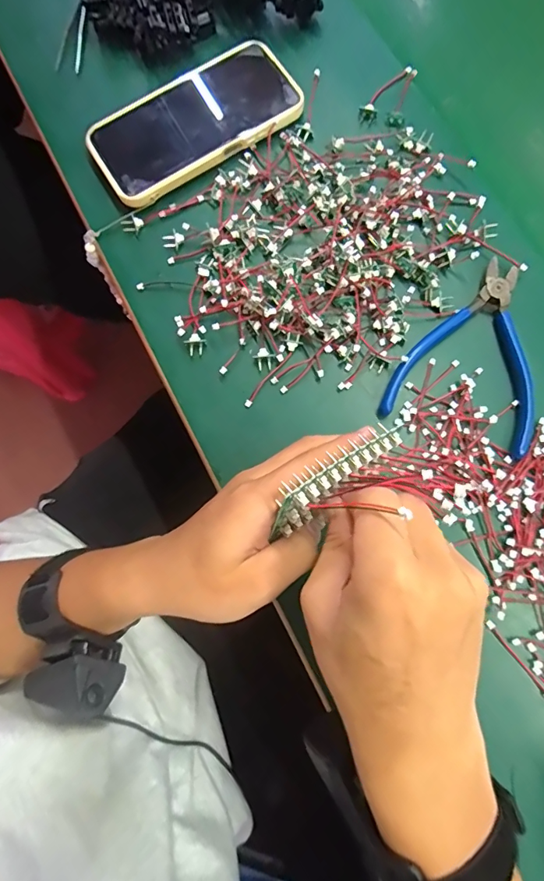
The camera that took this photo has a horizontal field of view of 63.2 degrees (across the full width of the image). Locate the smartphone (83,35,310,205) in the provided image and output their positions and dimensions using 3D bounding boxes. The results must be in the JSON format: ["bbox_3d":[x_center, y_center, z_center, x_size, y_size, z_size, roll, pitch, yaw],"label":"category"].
[{"bbox_3d":[-0.064,-0.259,0.358,0.167,0.015,0.087,-29,80,-5],"label":"smartphone"}]

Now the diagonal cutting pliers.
[{"bbox_3d":[0.145,-0.067,0.324,0.101,0.015,0.134,17,79,4],"label":"diagonal cutting pliers"}]

